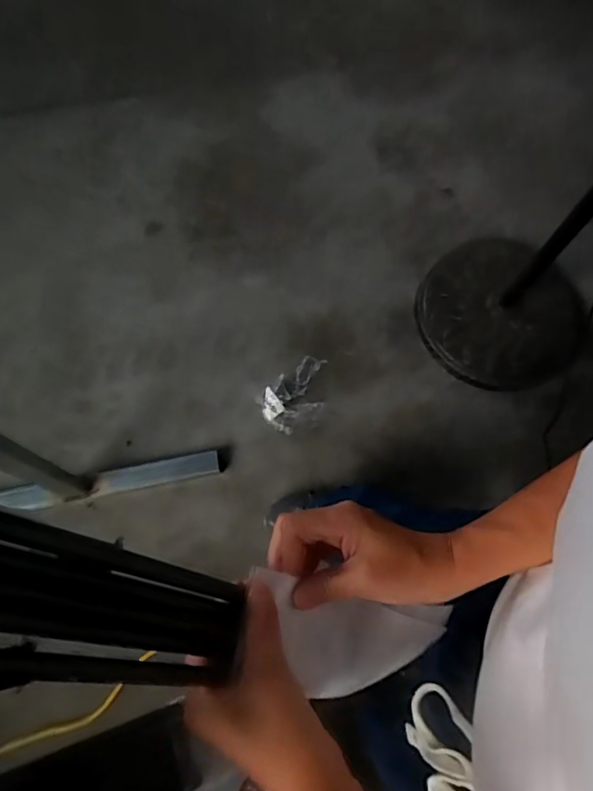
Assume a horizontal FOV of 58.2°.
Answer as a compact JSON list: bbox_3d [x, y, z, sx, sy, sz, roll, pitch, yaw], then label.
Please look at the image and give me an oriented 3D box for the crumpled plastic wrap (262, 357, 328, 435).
[{"bbox_3d":[0.013,-0.006,1.303,0.214,0.037,0.133,-41,77,-14],"label":"crumpled plastic wrap"}]

